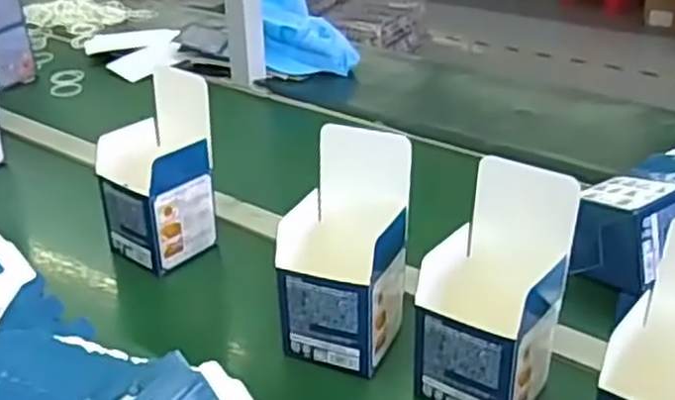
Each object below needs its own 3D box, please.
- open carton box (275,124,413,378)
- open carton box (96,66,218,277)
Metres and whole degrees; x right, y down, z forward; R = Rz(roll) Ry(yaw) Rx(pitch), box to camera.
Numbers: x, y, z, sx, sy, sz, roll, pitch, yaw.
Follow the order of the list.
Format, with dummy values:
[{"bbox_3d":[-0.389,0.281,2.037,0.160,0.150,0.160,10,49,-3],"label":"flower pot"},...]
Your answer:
[{"bbox_3d":[0.005,0.048,0.638,0.101,0.174,0.102,10,33,19],"label":"open carton box"},{"bbox_3d":[-0.181,-0.023,0.771,0.091,0.181,0.108,21,38,33],"label":"open carton box"}]

